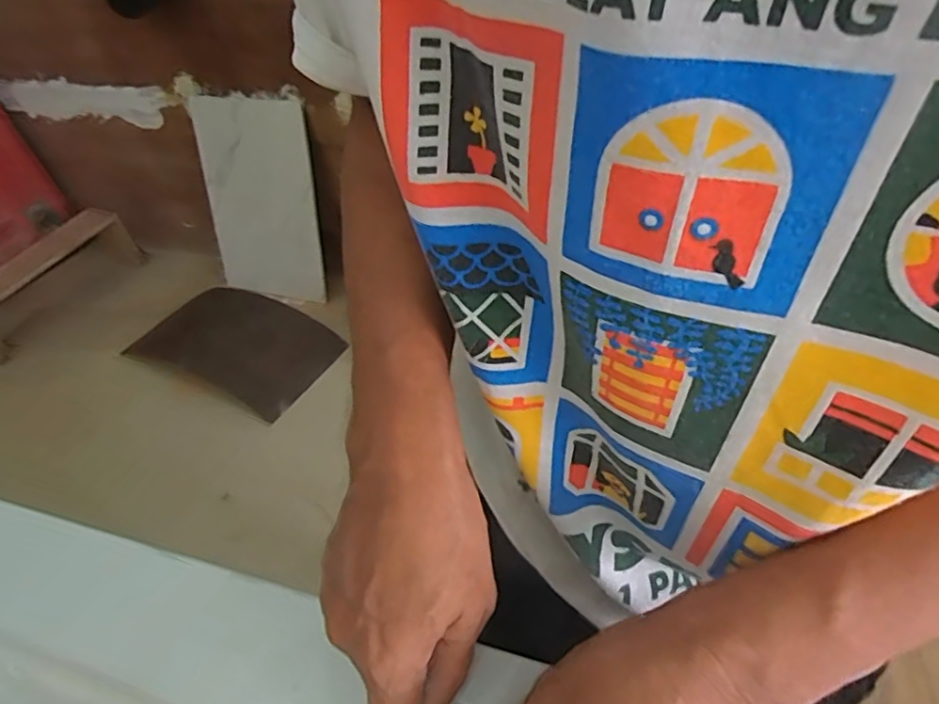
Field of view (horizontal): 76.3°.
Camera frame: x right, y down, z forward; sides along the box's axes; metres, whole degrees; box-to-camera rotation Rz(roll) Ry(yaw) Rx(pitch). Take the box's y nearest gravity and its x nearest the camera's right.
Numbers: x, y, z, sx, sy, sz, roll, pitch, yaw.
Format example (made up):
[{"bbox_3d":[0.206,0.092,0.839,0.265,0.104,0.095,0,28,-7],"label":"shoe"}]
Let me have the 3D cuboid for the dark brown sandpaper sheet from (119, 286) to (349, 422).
[{"bbox_3d":[-0.725,-0.027,1.854,0.591,0.083,0.400,21,50,24],"label":"dark brown sandpaper sheet"}]

